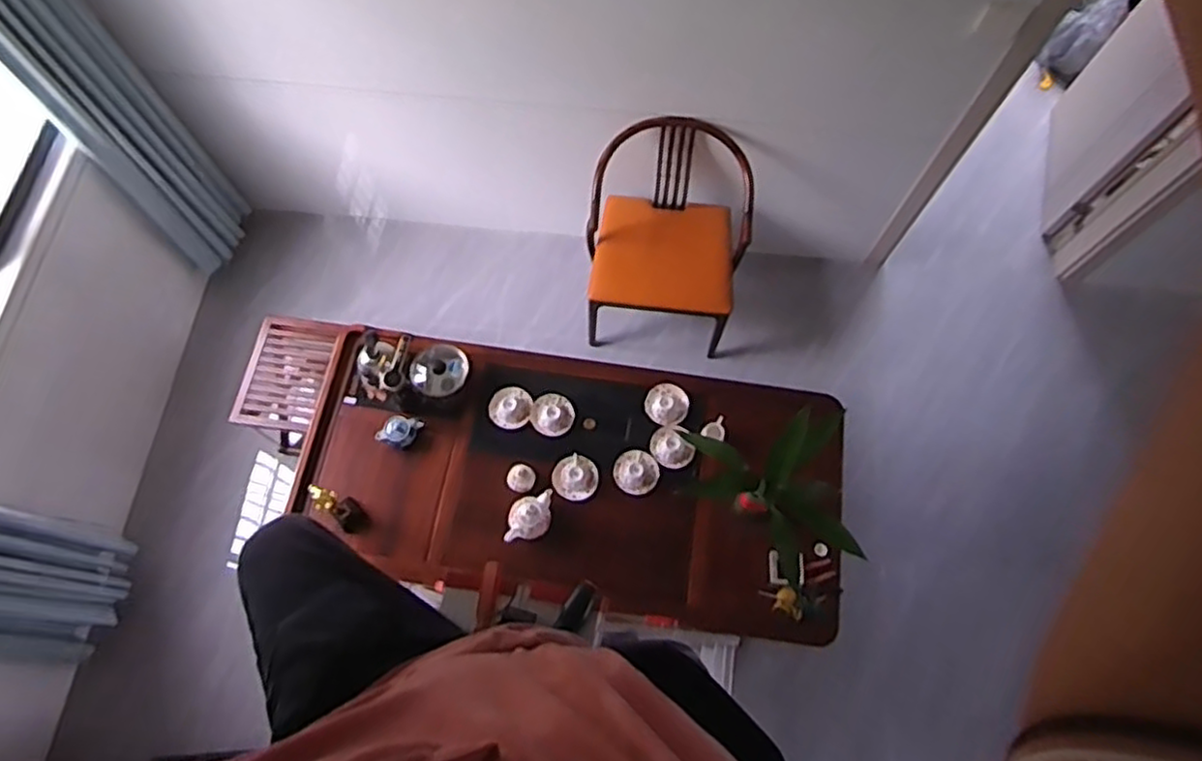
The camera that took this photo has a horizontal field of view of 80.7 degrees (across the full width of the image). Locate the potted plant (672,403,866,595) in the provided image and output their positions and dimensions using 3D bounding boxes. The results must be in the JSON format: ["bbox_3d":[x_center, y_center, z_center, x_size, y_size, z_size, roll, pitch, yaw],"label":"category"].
[{"bbox_3d":[0.461,0.290,1.832,0.418,0.488,0.424,-2,68,-1],"label":"potted plant"}]

